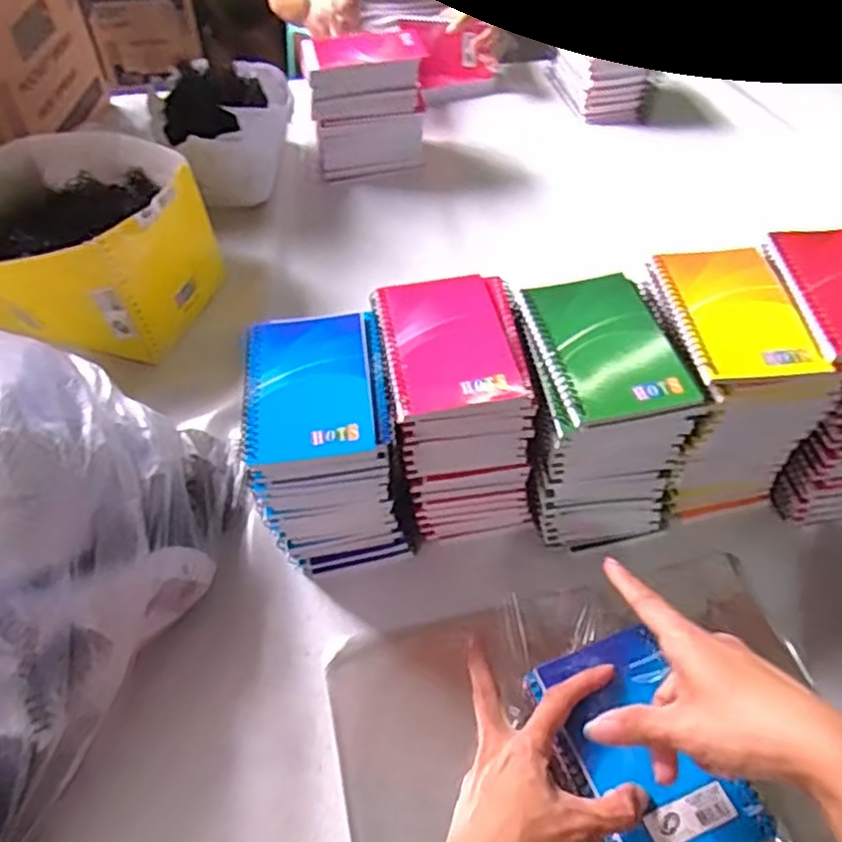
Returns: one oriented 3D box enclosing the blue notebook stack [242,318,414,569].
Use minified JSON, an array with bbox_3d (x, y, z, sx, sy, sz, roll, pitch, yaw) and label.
[{"bbox_3d":[-0.069,0.020,0.524,0.092,0.154,0.124,-8,51,-4],"label":"blue notebook stack"}]

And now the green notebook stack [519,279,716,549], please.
[{"bbox_3d":[0.131,-0.001,0.520,0.108,0.167,0.124,-8,51,-4],"label":"green notebook stack"}]

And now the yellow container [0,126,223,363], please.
[{"bbox_3d":[-0.350,-0.188,0.723,0.224,0.133,0.226,16,53,15],"label":"yellow container"}]

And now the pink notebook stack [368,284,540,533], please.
[{"bbox_3d":[0.025,-0.007,0.536,0.093,0.162,0.123,-9,51,-5],"label":"pink notebook stack"}]

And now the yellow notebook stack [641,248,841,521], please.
[{"bbox_3d":[0.220,-0.022,0.529,0.100,0.174,0.131,-10,51,-6],"label":"yellow notebook stack"}]

